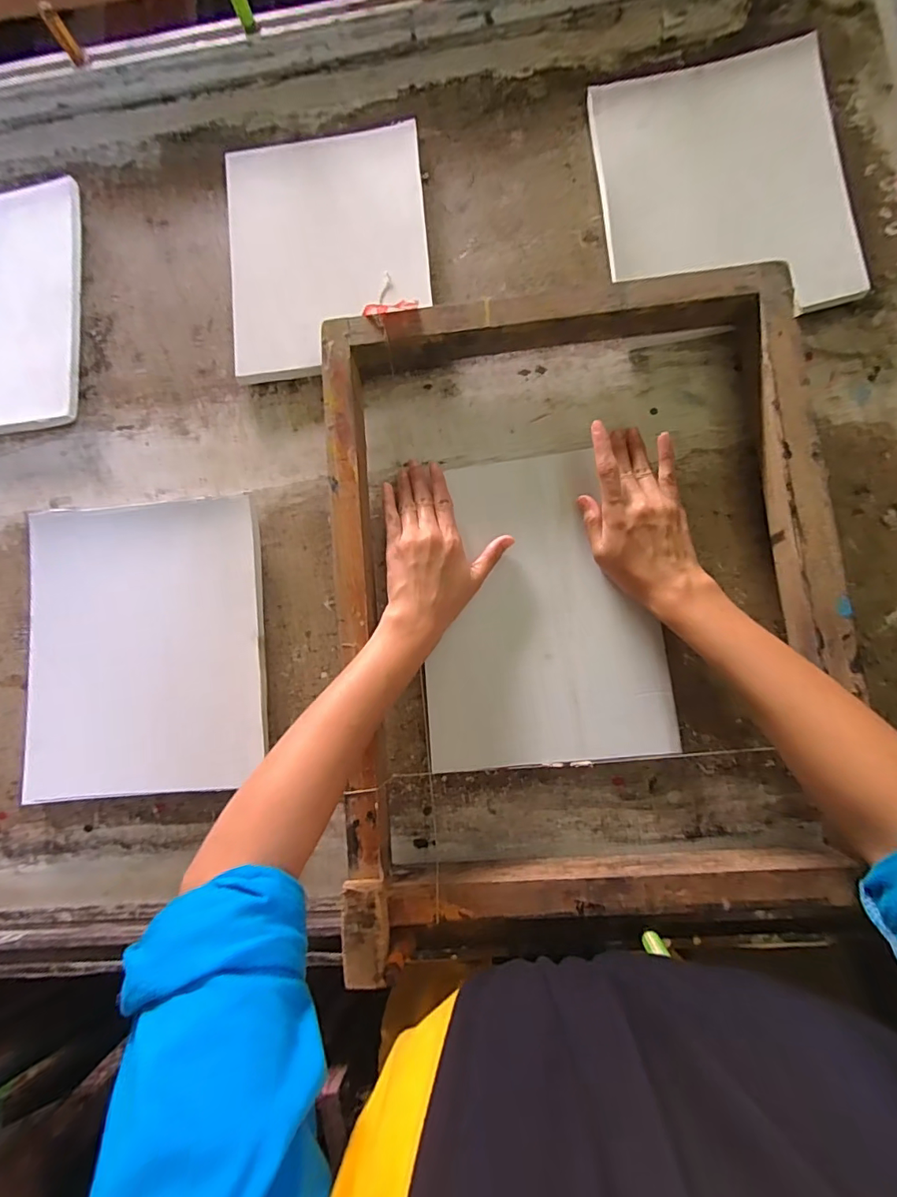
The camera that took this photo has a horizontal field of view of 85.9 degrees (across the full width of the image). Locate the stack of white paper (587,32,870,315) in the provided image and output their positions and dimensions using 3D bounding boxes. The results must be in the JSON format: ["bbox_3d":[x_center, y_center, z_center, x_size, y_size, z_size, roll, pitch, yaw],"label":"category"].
[{"bbox_3d":[0.252,-0.383,0.448,0.203,0.015,0.256,-7,86,8],"label":"stack of white paper"}]

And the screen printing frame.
[{"bbox_3d":[0.105,-0.005,0.397,0.394,0.046,0.522,-5,82,5],"label":"screen printing frame"}]

